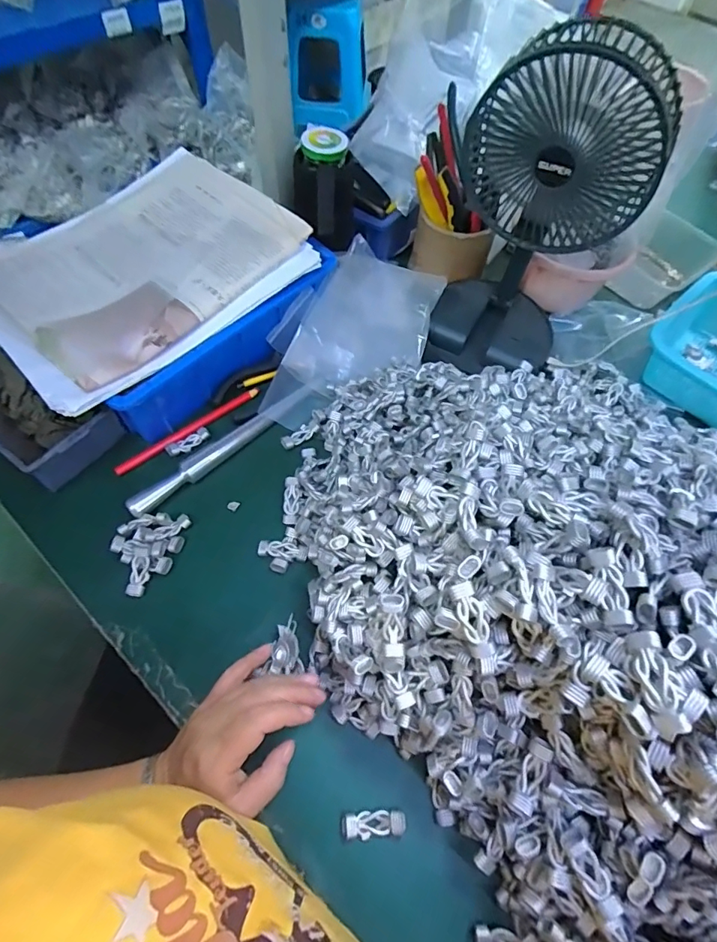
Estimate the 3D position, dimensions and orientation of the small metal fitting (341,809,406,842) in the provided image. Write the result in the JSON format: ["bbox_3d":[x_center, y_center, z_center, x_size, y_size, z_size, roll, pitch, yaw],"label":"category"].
[{"bbox_3d":[0.012,0.260,0.339,0.047,0.010,0.017,-6,61,-7],"label":"small metal fitting"}]

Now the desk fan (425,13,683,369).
[{"bbox_3d":[0.166,-0.236,0.471,0.150,0.286,0.118,7,60,1],"label":"desk fan"}]

